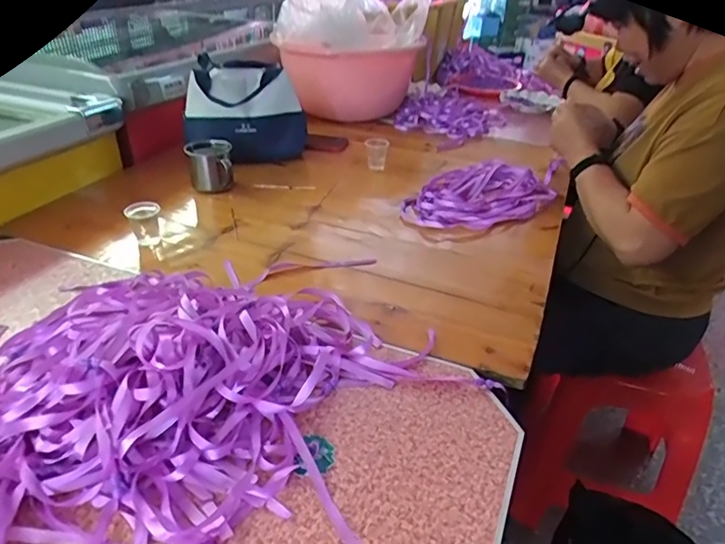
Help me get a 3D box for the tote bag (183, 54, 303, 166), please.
[{"bbox_3d":[-0.253,-0.340,1.131,0.255,0.197,0.126,-6,33,-11],"label":"tote bag"}]

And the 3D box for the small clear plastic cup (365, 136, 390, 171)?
[{"bbox_3d":[0.033,-0.262,1.147,0.051,0.064,0.045,2,32,1],"label":"small clear plastic cup"}]

